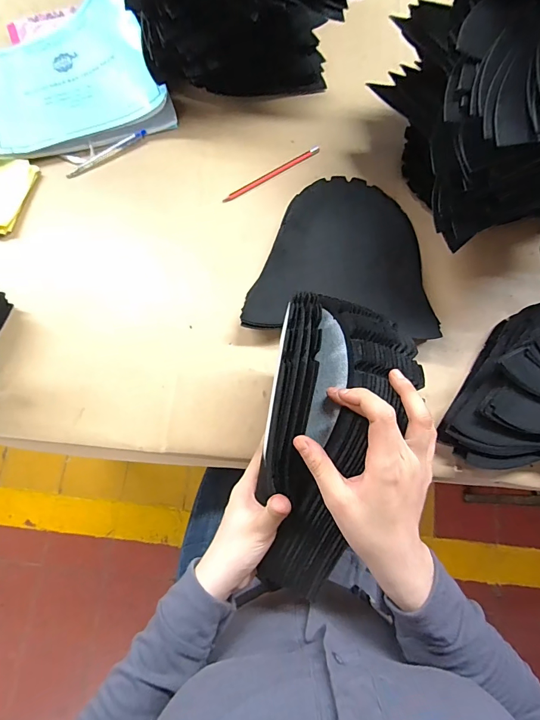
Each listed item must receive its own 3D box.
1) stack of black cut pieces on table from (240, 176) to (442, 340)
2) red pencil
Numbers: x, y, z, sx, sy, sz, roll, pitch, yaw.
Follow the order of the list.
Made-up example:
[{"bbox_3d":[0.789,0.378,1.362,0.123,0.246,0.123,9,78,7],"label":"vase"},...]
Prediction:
[{"bbox_3d":[0.101,-0.142,0.520,0.250,0.048,0.220,5,77,0],"label":"stack of black cut pieces on table"},{"bbox_3d":[0.003,-0.288,0.569,0.170,0.007,0.013,-32,80,-8],"label":"red pencil"}]

